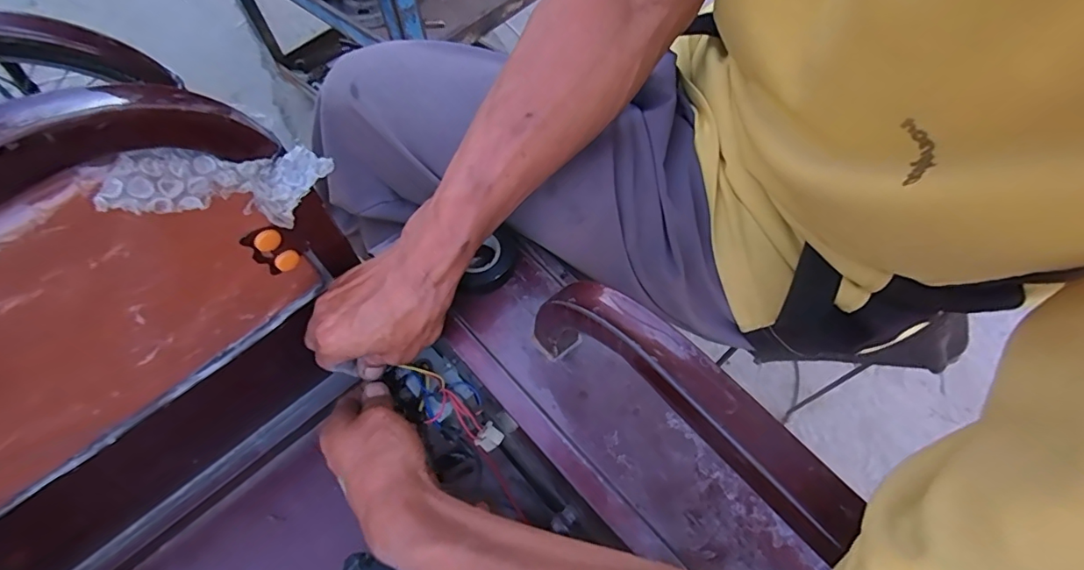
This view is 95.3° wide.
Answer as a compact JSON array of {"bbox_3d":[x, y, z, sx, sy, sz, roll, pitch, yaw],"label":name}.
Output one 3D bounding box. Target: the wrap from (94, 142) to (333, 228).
[{"bbox_3d":[-0.170,-0.047,0.266,0.103,0.049,0.022,-15,57,-47],"label":"wrap"}]

